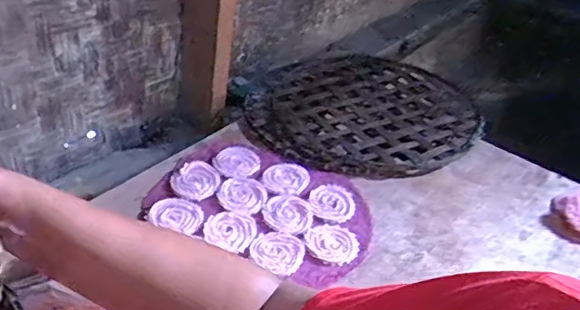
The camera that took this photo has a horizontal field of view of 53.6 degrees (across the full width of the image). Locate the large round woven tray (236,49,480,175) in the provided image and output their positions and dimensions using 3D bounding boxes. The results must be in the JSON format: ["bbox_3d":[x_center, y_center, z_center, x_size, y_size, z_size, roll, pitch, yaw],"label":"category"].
[{"bbox_3d":[0.137,-0.093,1.124,0.460,0.031,0.407,0,37,-10],"label":"large round woven tray"}]

